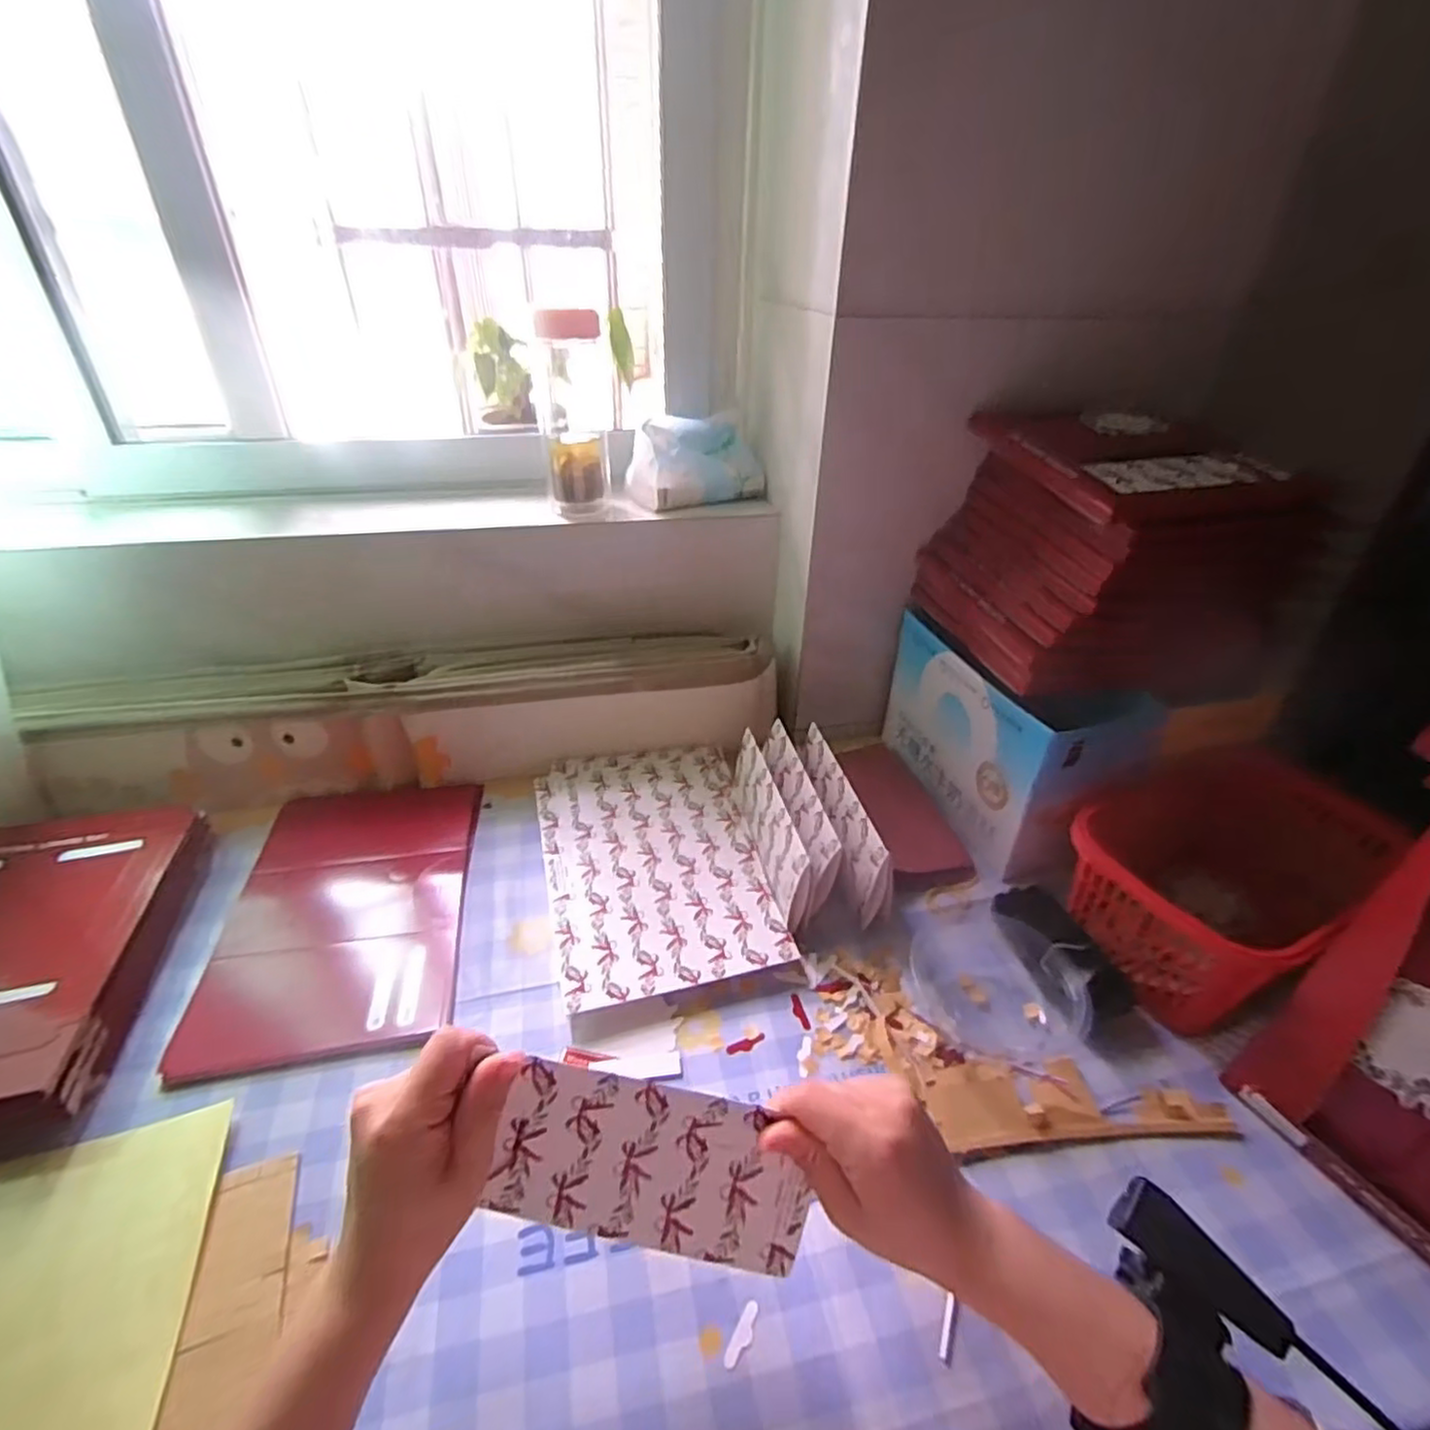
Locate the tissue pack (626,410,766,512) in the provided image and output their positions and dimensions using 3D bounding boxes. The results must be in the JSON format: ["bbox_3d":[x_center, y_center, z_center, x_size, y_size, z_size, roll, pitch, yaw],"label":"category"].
[{"bbox_3d":[-0.023,-0.272,0.738,0.144,0.074,0.083,-14,38,-23],"label":"tissue pack"}]

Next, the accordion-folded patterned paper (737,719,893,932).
[{"bbox_3d":[0.075,0.087,0.594,0.079,0.067,0.180,-6,35,-12],"label":"accordion-folded patterned paper"}]

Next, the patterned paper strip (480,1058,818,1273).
[{"bbox_3d":[-0.025,0.211,0.324,0.145,0.080,0.009,17,7,-7],"label":"patterned paper strip"}]

